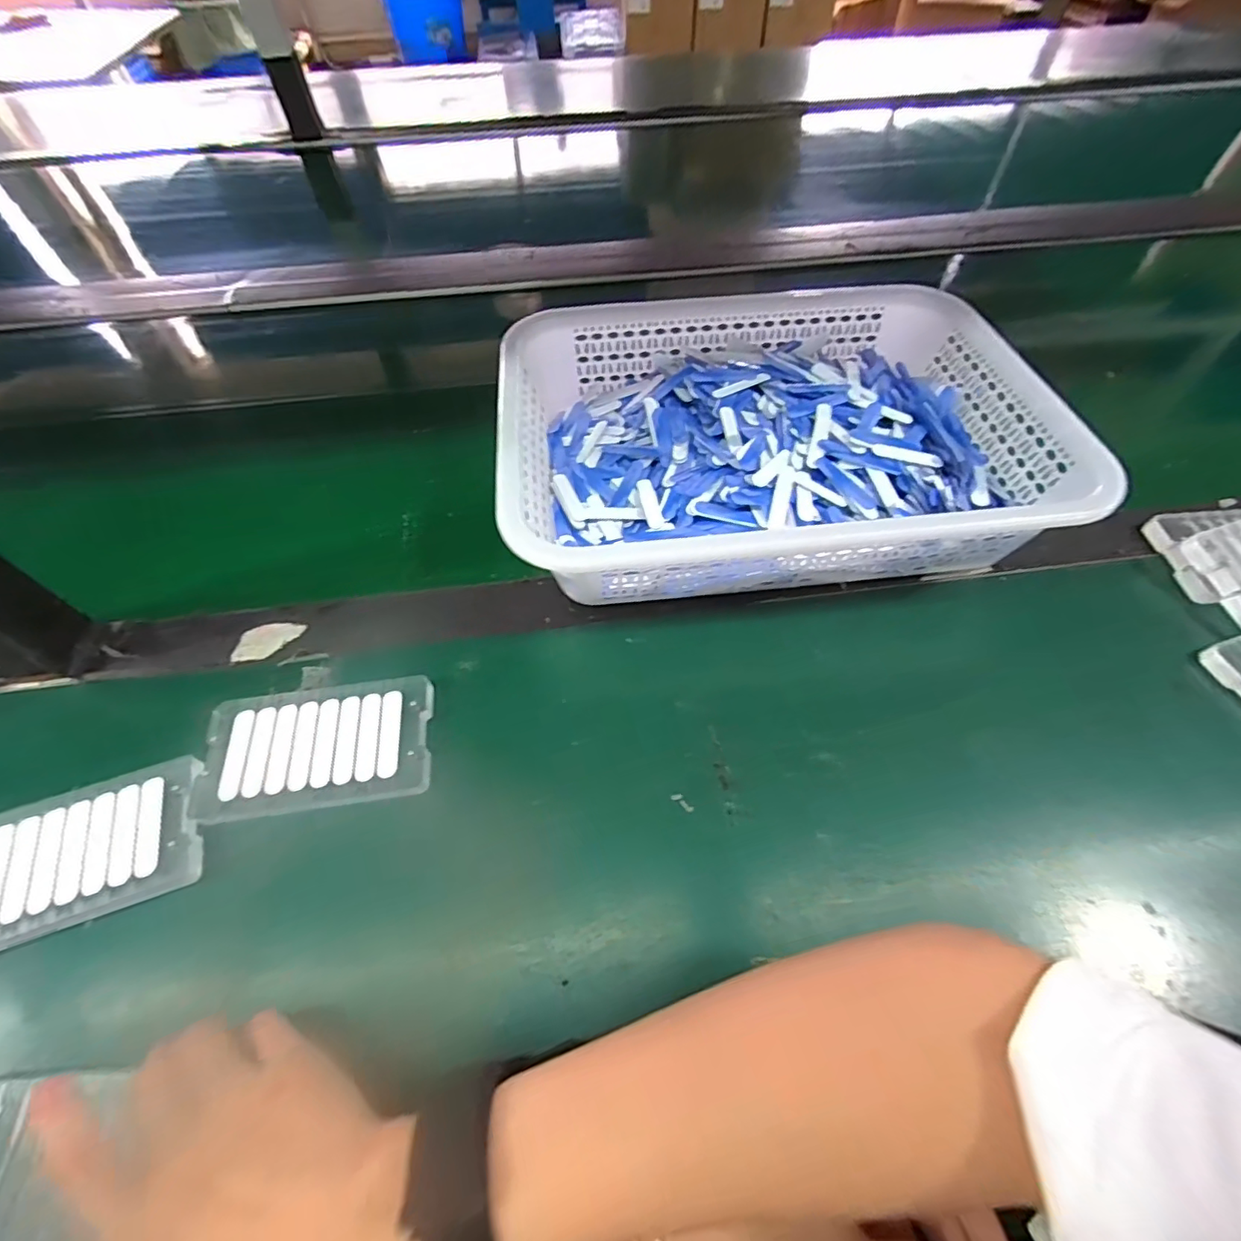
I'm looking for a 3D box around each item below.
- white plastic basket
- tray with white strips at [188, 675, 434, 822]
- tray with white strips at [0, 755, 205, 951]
[{"bbox_3d":[0.098,-0.130,0.411,0.353,0.090,0.254,-4,56,-2],"label":"white plastic basket"},{"bbox_3d":[-0.170,0.070,0.316,0.121,0.011,0.072,-5,56,-2],"label":"tray with white strips"},{"bbox_3d":[-0.284,0.122,0.290,0.124,0.016,0.069,-18,58,-11],"label":"tray with white strips"}]

